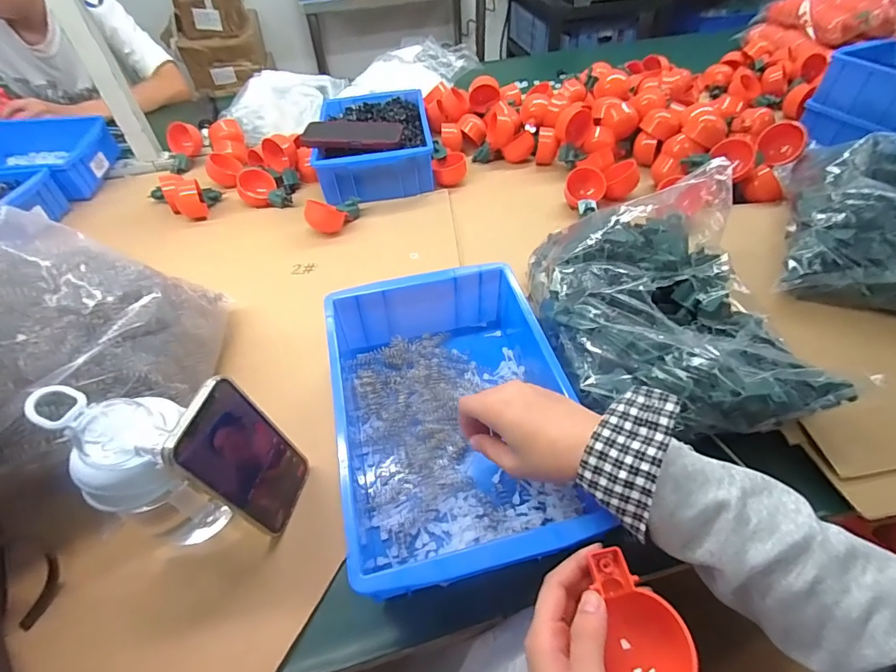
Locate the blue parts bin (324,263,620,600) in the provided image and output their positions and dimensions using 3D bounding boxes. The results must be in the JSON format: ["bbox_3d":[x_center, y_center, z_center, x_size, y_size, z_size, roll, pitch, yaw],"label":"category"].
[{"bbox_3d":[0.003,0.076,0.429,0.199,0.102,0.290,-10,48,-6],"label":"blue parts bin"}]

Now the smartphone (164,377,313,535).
[{"bbox_3d":[-0.162,0.101,0.366,0.009,0.147,0.072,-1,47,18],"label":"smartphone"}]

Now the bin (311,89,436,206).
[{"bbox_3d":[-0.137,-0.373,0.855,0.196,0.082,0.308,-6,48,-3],"label":"bin"}]

